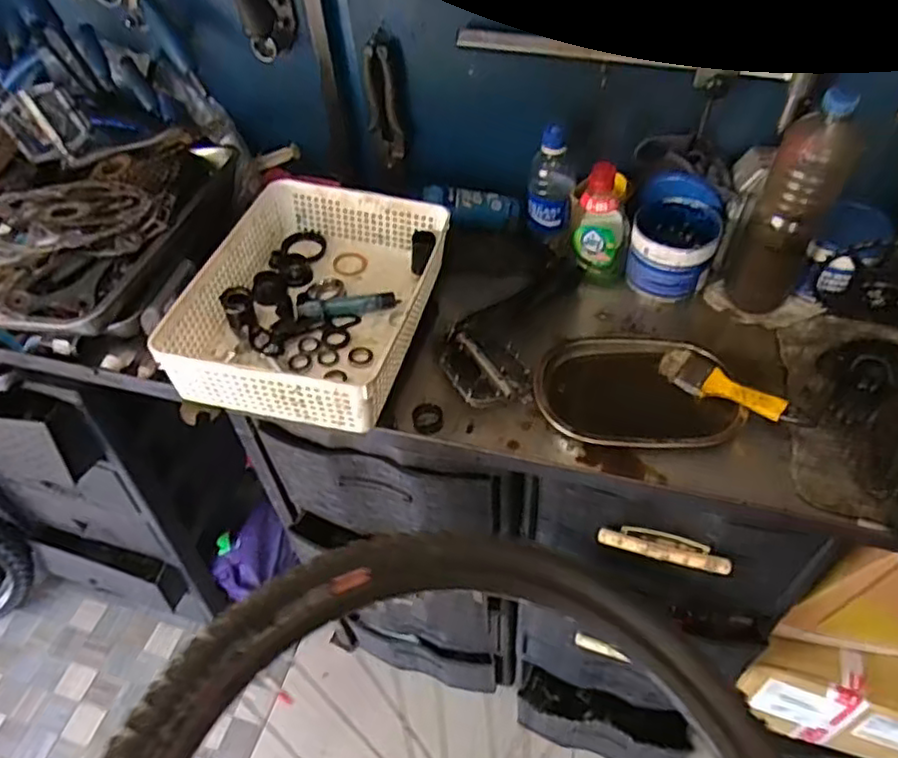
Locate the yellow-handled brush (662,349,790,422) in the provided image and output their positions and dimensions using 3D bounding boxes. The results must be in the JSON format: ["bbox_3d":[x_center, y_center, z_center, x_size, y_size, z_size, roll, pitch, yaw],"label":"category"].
[{"bbox_3d":[0.291,0.008,0.715,0.138,0.009,0.042,36,84,39],"label":"yellow-handled brush"}]

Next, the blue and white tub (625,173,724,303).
[{"bbox_3d":[0.276,-0.169,0.818,0.104,0.114,0.101,13,50,16],"label":"blue and white tub"}]

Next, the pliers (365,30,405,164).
[{"bbox_3d":[-0.088,-0.367,0.888,0.040,0.165,0.014,-6,48,-1],"label":"pliers"}]

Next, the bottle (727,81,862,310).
[{"bbox_3d":[0.379,-0.190,0.734,0.083,0.252,0.064,25,55,25],"label":"bottle"}]

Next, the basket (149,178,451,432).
[{"bbox_3d":[-0.149,-0.100,0.790,0.243,0.093,0.338,8,49,12],"label":"basket"}]

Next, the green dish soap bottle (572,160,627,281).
[{"bbox_3d":[0.189,-0.189,0.829,0.066,0.160,0.036,12,50,15],"label":"green dish soap bottle"}]

